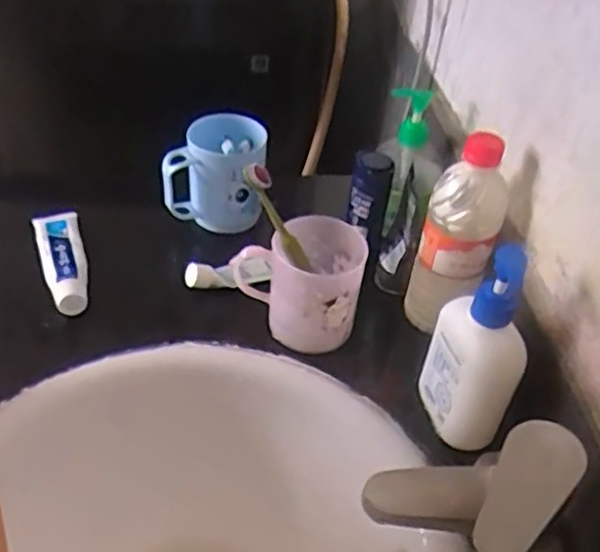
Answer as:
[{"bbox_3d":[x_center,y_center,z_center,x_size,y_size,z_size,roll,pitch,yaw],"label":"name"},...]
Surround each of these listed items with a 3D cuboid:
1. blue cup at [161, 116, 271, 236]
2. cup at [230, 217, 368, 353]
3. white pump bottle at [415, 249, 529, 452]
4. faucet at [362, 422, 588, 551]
[{"bbox_3d":[-0.089,-0.117,0.749,0.098,0.102,0.077,13,42,8],"label":"blue cup"},{"bbox_3d":[0.003,0.000,0.650,0.115,0.089,0.076,30,47,25],"label":"cup"},{"bbox_3d":[0.140,0.055,0.548,0.048,0.173,0.083,-7,43,-13],"label":"white pump bottle"},{"bbox_3d":[0.117,0.168,0.455,0.148,0.127,0.090,2,41,-4],"label":"faucet"}]

